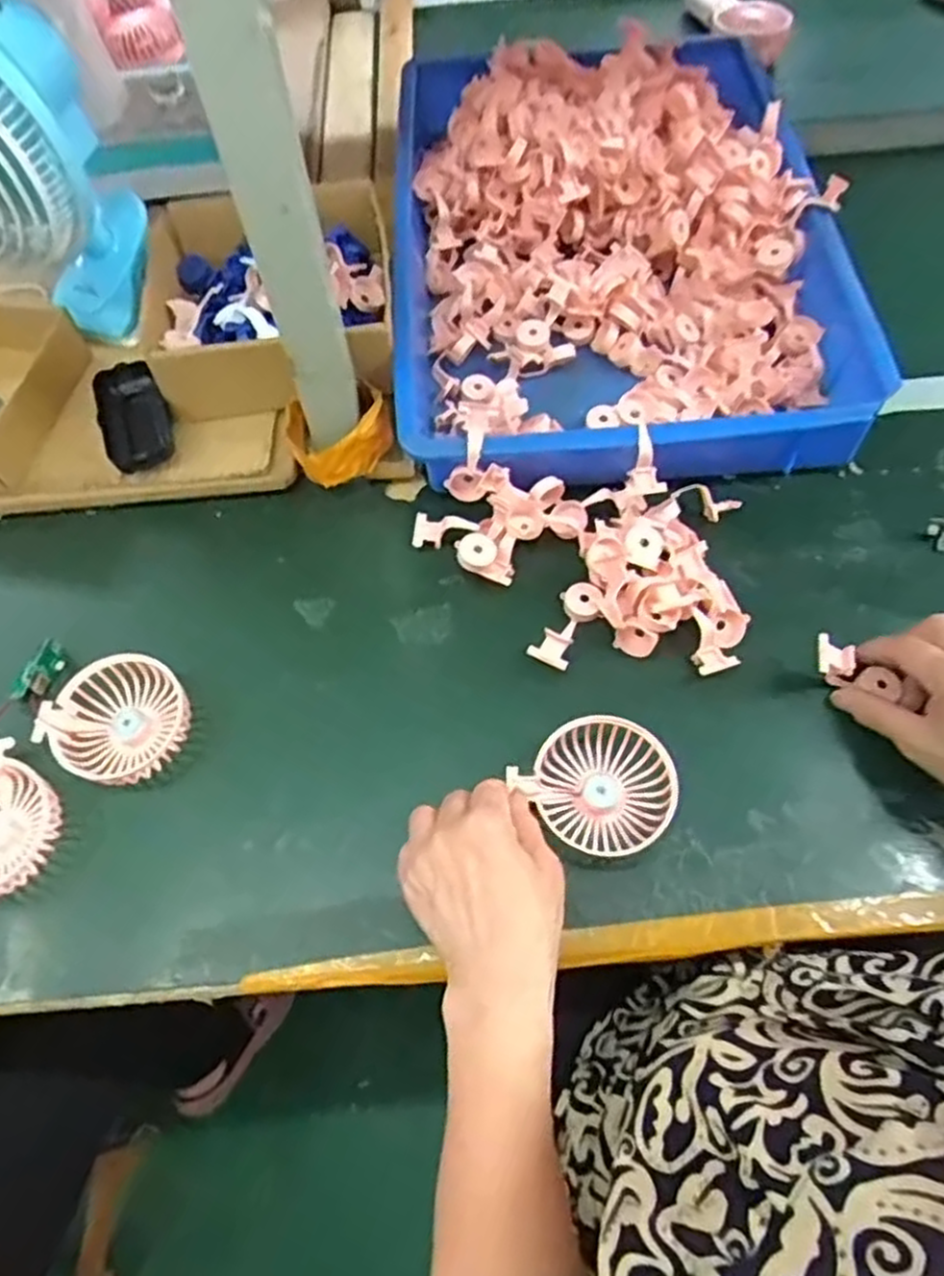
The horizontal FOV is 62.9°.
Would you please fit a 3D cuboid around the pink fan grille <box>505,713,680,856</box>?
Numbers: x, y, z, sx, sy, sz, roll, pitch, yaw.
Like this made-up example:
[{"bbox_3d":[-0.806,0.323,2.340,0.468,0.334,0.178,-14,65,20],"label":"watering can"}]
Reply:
[{"bbox_3d":[0.085,0.096,0.502,0.081,0.034,0.088,-1,61,2],"label":"pink fan grille"}]

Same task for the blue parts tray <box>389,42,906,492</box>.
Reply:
[{"bbox_3d":[0.124,-0.363,0.693,0.386,0.121,0.511,-4,61,1],"label":"blue parts tray"}]

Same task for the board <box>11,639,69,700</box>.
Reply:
[{"bbox_3d":[-0.318,0.025,0.566,0.018,0.014,0.046,25,66,16],"label":"board"}]

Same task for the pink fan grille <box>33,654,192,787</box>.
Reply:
[{"bbox_3d":[-0.245,0.058,0.541,0.087,0.029,0.087,-1,61,2],"label":"pink fan grille"}]

